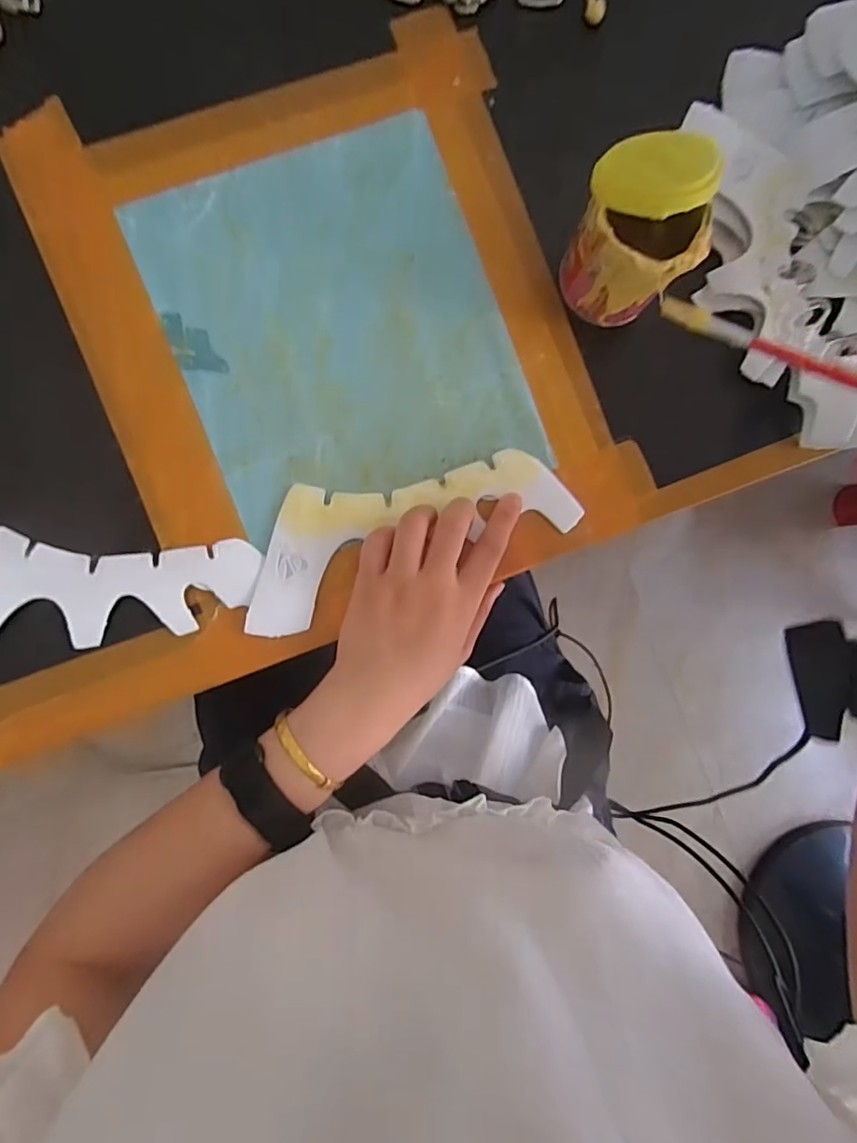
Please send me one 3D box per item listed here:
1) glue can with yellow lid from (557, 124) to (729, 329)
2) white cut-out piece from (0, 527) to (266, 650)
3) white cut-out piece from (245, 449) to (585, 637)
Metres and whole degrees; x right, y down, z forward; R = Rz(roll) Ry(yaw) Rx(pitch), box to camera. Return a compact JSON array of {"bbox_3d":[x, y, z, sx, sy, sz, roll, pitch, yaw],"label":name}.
[{"bbox_3d":[0.120,-0.198,0.333,0.069,0.089,0.067,0,87,-5],"label":"glue can with yellow lid"},{"bbox_3d":[-0.205,0.009,0.334,0.201,0.009,0.073,-12,90,-8],"label":"white cut-out piece"},{"bbox_3d":[-0.012,-0.026,0.355,0.215,0.005,0.080,-16,89,-6],"label":"white cut-out piece"}]

